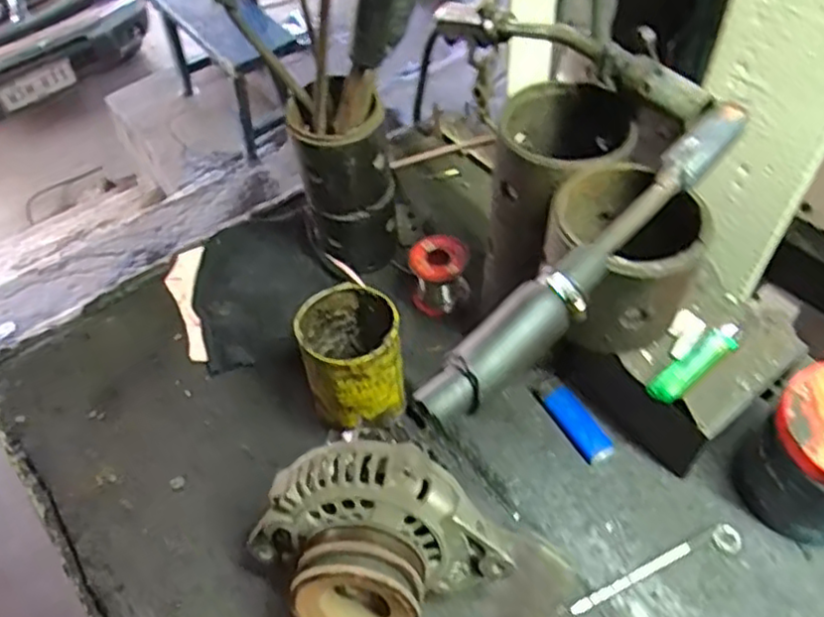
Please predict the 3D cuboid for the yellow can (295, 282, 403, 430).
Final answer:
[{"bbox_3d":[-0.047,0.044,0.553,0.071,0.111,0.074,-1,52,1],"label":"yellow can"}]

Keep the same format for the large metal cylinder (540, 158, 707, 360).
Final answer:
[{"bbox_3d":[0.124,-0.031,0.421,0.089,0.079,0.100,10,53,10],"label":"large metal cylinder"}]

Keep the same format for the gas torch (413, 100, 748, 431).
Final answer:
[{"bbox_3d":[0.101,-0.032,0.364,0.029,0.028,0.260,38,62,27],"label":"gas torch"}]

